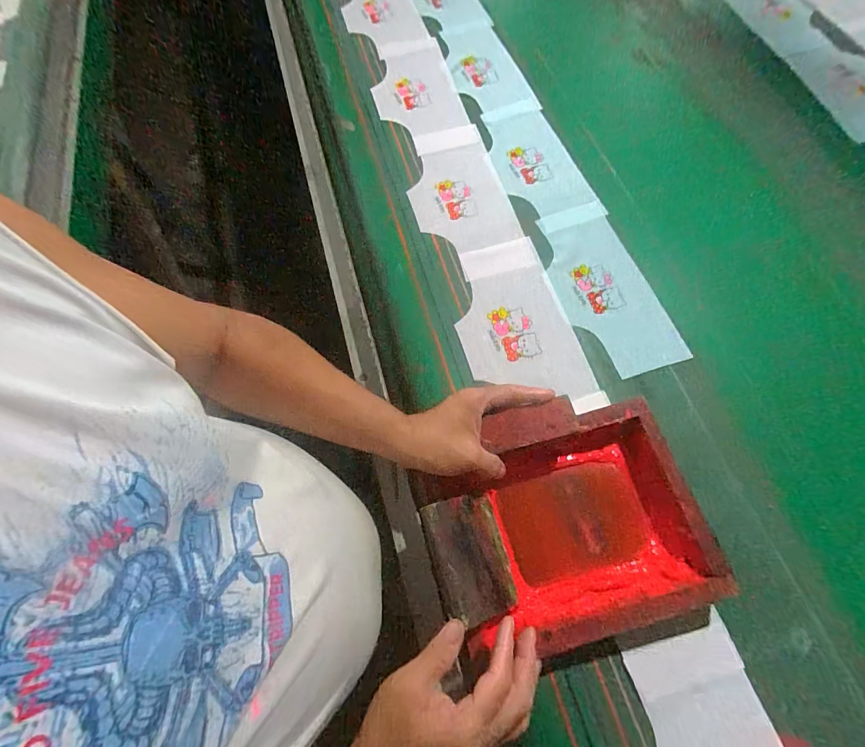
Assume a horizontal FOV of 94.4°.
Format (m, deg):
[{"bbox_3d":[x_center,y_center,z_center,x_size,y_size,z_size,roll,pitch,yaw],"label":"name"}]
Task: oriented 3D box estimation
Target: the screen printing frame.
[{"bbox_3d":[0.136,0.151,0.429,0.269,0.076,0.219,-15,68,-5],"label":"screen printing frame"}]

